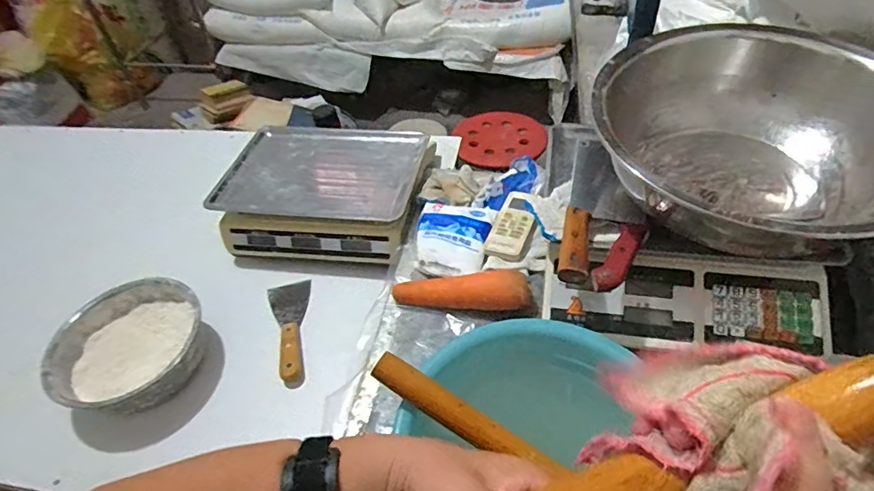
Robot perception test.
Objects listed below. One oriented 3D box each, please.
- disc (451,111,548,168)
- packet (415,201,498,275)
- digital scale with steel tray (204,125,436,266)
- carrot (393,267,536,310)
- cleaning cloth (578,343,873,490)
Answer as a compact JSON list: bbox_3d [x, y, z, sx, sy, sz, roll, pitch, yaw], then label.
[{"bbox_3d":[0.204,-0.349,1.596,0.303,0.027,0.266,-1,52,-14],"label":"disc"},{"bbox_3d":[0.027,-0.016,0.745,0.106,0.023,0.131,3,48,9],"label":"packet"},{"bbox_3d":[-0.188,-0.101,0.884,0.324,0.102,0.264,4,48,10],"label":"digital scale with steel tray"},{"bbox_3d":[0.033,0.060,0.671,0.184,0.040,0.045,4,48,11],"label":"carrot"},{"bbox_3d":[0.141,0.089,0.233,0.122,0.066,0.085,9,49,14],"label":"cleaning cloth"}]

